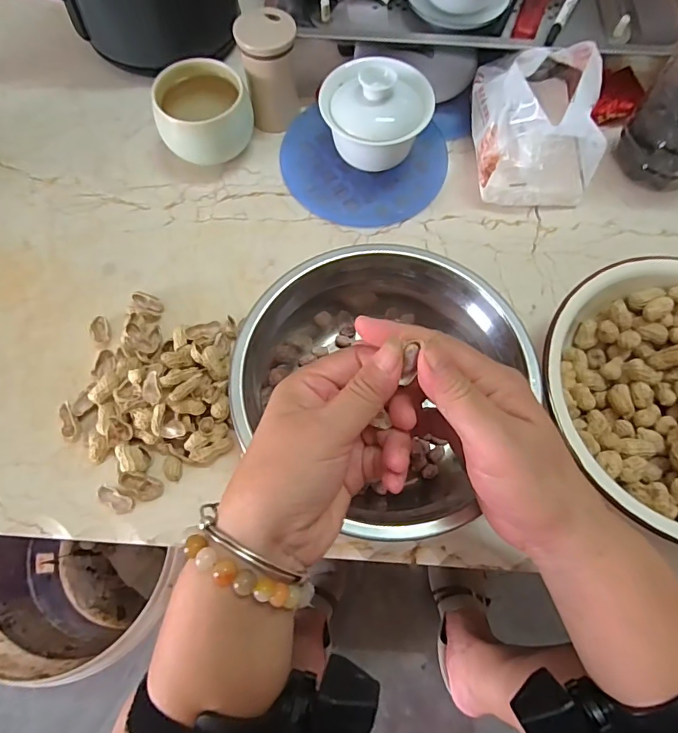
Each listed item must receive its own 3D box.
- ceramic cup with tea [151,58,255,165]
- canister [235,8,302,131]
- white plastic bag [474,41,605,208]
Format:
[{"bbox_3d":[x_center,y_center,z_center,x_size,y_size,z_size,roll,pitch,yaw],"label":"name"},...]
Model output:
[{"bbox_3d":[-0.117,-0.217,0.414,0.078,0.067,0.067,-23,70,-10],"label":"ceramic cup with tea"},{"bbox_3d":[-0.061,-0.264,0.420,0.048,0.082,0.046,-13,69,-6],"label":"canister"},{"bbox_3d":[0.171,-0.219,0.411,0.101,0.084,0.127,1,68,-1],"label":"white plastic bag"}]

